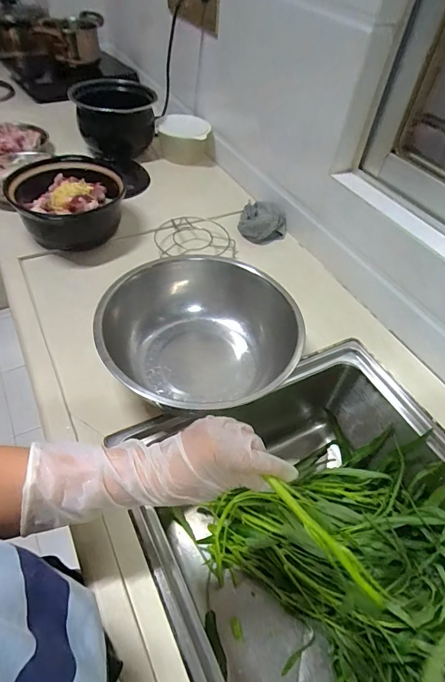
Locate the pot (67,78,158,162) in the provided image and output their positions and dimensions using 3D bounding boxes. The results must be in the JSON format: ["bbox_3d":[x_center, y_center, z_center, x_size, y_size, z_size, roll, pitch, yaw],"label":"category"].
[{"bbox_3d":[-0.277,-0.581,1.017,0.185,0.134,0.201,-9,51,-14],"label":"pot"}]

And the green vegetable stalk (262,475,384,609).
[{"bbox_3d":[0.090,0.173,0.336,0.129,0.011,0.014,46,58,9],"label":"green vegetable stalk"}]

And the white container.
[{"bbox_3d":[-0.095,-0.526,1.027,0.150,0.096,0.112,-2,49,-7],"label":"white container"}]

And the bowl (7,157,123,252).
[{"bbox_3d":[-0.295,-0.262,0.762,0.194,0.095,0.201,3,49,-3],"label":"bowl"}]

